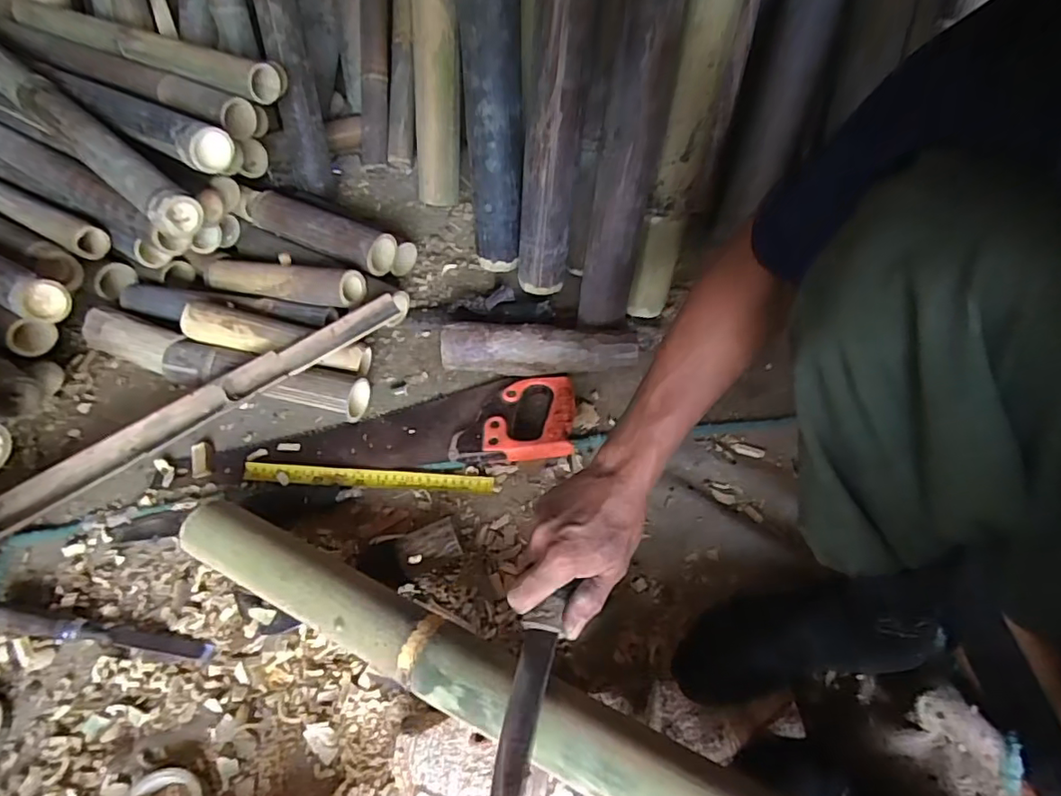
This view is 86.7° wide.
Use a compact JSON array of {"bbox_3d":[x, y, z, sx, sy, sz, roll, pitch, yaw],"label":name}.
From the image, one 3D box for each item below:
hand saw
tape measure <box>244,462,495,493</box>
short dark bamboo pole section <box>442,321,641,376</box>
[{"bbox_3d":[-0.163,0.030,0.696,0.429,0.036,0.119,-3,54,-2],"label":"hand saw"},{"bbox_3d":[-0.189,0.094,0.664,0.290,0.007,0.023,3,66,2],"label":"tape measure"},{"bbox_3d":[0.012,-0.060,0.739,0.251,0.066,0.055,1,54,2],"label":"short dark bamboo pole section"}]

